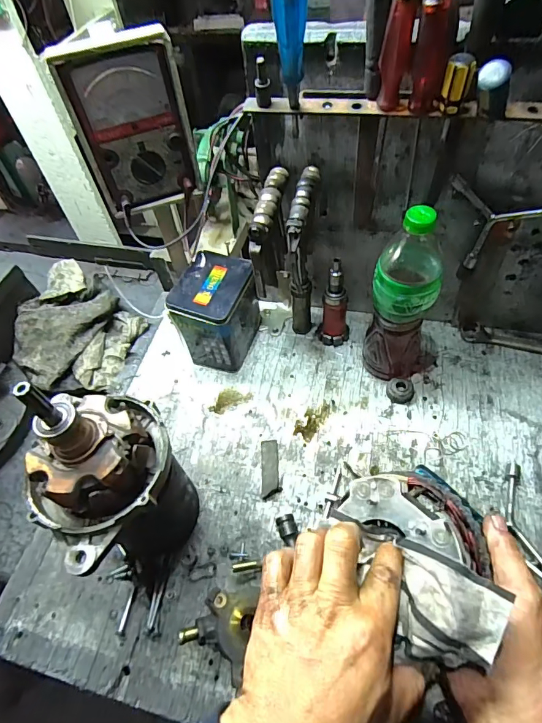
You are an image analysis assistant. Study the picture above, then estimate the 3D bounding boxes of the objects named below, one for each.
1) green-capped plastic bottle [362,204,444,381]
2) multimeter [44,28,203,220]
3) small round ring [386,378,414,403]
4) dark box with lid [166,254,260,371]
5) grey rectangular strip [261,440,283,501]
[{"bbox_3d":[0.177,-0.073,0.540,0.092,0.269,0.080,21,59,18],"label":"green-capped plastic bottle"},{"bbox_3d":[-0.153,-0.259,0.474,0.121,0.168,0.032,-23,56,-11],"label":"multimeter"},{"bbox_3d":[0.189,0.043,0.611,0.038,0.016,0.033,4,55,8],"label":"small round ring"},{"bbox_3d":[-0.083,-0.073,0.656,0.095,0.137,0.127,14,57,15],"label":"dark box with lid"},{"bbox_3d":[-0.001,0.145,0.572,0.025,0.004,0.081,-3,55,3],"label":"grey rectangular strip"}]

